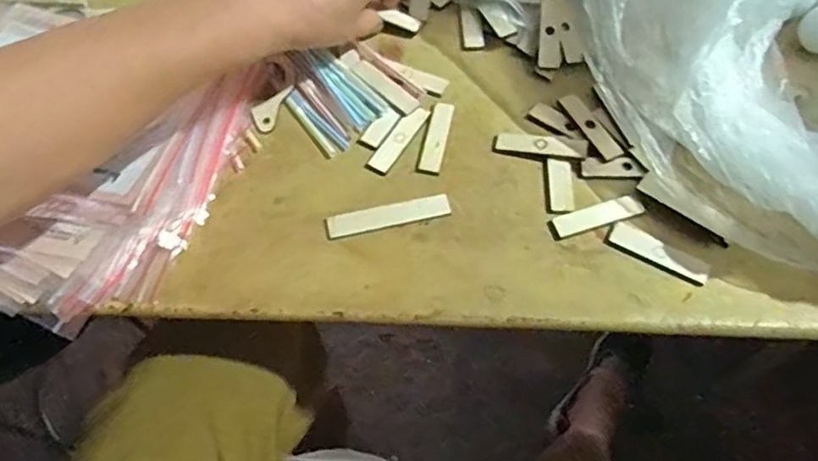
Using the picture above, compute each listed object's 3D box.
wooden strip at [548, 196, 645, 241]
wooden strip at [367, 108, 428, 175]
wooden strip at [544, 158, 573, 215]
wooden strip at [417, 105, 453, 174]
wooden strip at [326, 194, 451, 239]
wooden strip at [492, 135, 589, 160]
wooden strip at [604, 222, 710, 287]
[{"bbox_3d":[0.120,-0.009,0.386,0.061,0.004,0.014,-17,63,-6],"label":"wooden strip"},{"bbox_3d":[-0.006,-0.065,0.421,0.016,0.004,0.059,30,68,17],"label":"wooden strip"},{"bbox_3d":[0.099,-0.030,0.398,0.017,0.004,0.040,2,62,4],"label":"wooden strip"},{"bbox_3d":[0.019,-0.066,0.424,0.015,0.004,0.060,11,63,9],"label":"wooden strip"},{"bbox_3d":[-0.013,-0.010,0.391,0.079,0.004,0.015,-12,62,-4],"label":"wooden strip"},{"bbox_3d":[0.089,-0.058,0.412,0.062,0.004,0.015,6,78,13],"label":"wooden strip"},{"bbox_3d":[0.154,0.014,0.374,0.062,0.004,0.018,26,67,16],"label":"wooden strip"}]

